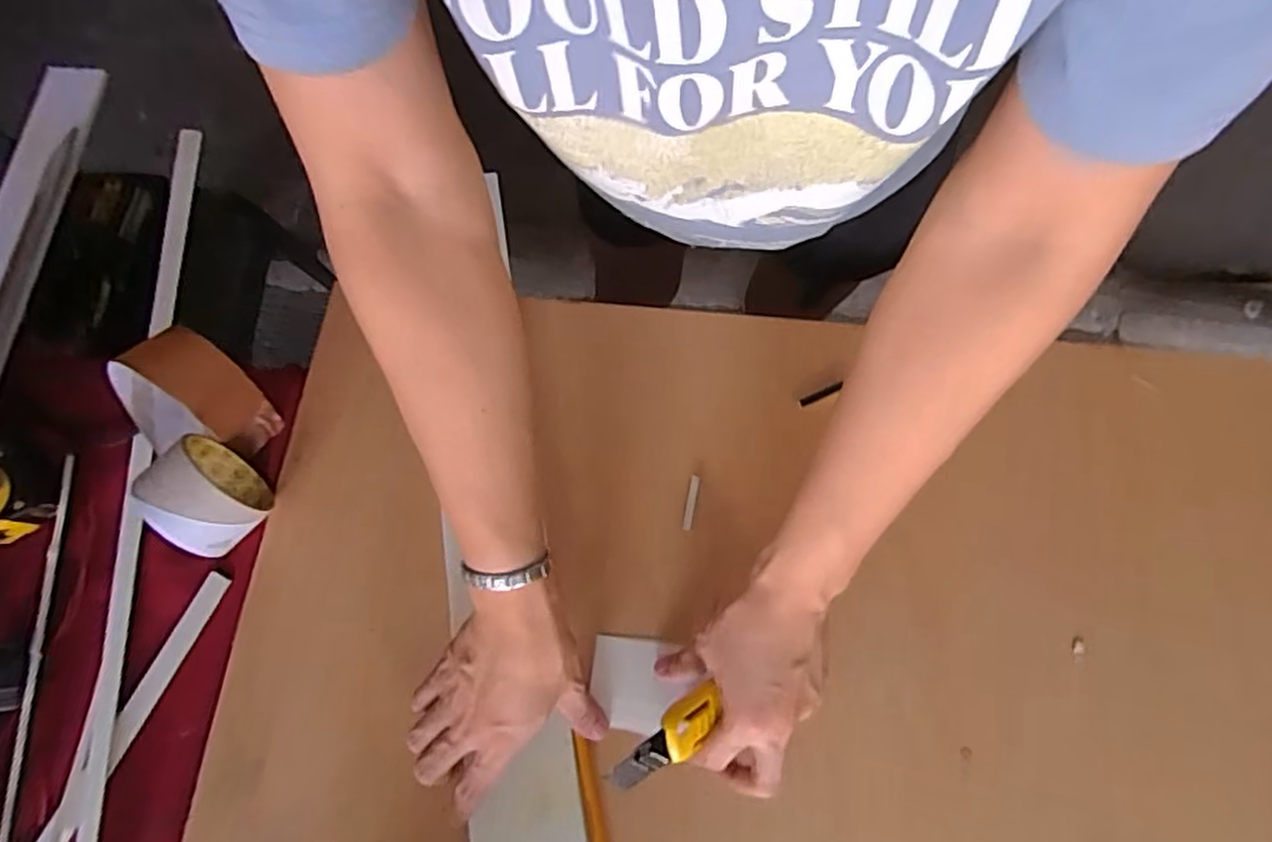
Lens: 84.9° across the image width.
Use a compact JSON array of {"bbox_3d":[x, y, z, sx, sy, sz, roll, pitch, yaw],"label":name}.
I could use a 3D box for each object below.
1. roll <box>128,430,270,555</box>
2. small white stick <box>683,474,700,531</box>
[{"bbox_3d":[-0.316,0.054,0.508,0.077,0.073,0.051,42,79,13],"label":"roll"},{"bbox_3d":[0.042,0.062,0.533,0.007,0.005,0.044,10,74,5],"label":"small white stick"}]

